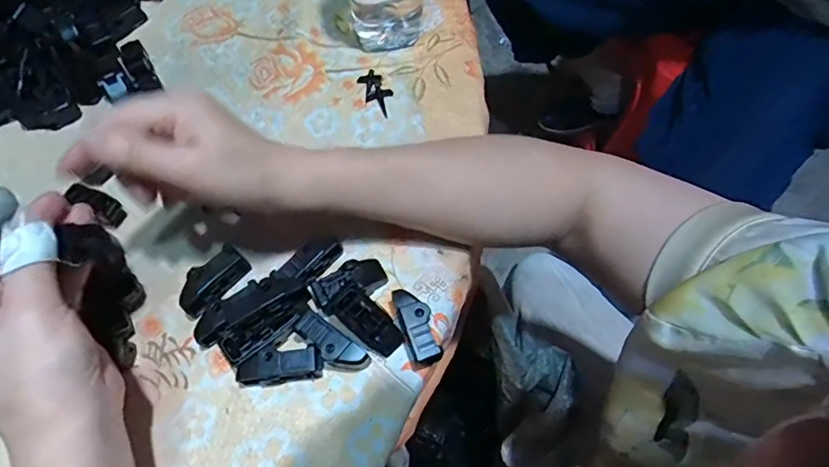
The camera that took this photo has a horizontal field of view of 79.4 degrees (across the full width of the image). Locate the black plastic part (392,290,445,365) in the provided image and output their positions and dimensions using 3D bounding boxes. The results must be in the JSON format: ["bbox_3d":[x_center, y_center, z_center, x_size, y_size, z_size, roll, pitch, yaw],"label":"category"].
[{"bbox_3d":[0.002,0.060,0.318,0.018,0.023,0.049,-19,66,-8],"label":"black plastic part"}]

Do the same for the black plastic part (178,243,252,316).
[{"bbox_3d":[-0.135,0.032,0.334,0.021,0.022,0.049,33,69,15],"label":"black plastic part"}]

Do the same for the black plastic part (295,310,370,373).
[{"bbox_3d":[-0.052,0.070,0.313,0.048,0.021,0.019,38,70,17],"label":"black plastic part"}]

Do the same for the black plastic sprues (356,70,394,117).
[{"bbox_3d":[-0.030,-0.116,0.412,0.021,0.005,0.044,-27,67,-12],"label":"black plastic sprues"}]

